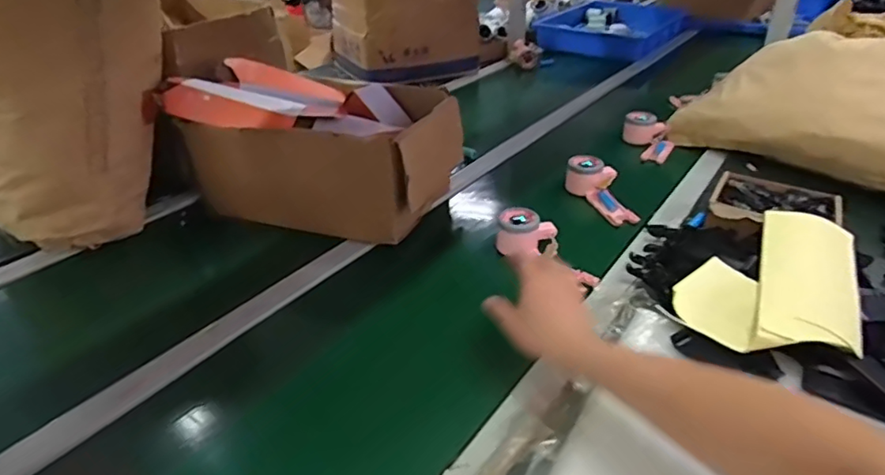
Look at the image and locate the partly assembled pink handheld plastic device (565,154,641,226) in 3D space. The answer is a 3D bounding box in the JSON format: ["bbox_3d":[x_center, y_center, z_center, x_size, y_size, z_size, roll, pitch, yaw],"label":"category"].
[{"bbox_3d":[0.253,-0.079,0.880,0.094,0.063,0.149,-14,33,-18],"label":"partly assembled pink handheld plastic device"}]

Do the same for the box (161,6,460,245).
[{"bbox_3d":[-0.201,-0.189,0.881,0.418,0.245,0.290,14,35,21],"label":"box"}]

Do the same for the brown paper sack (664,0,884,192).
[{"bbox_3d":[0.720,-0.273,1.016,0.343,0.186,0.441,-28,41,-36],"label":"brown paper sack"}]

